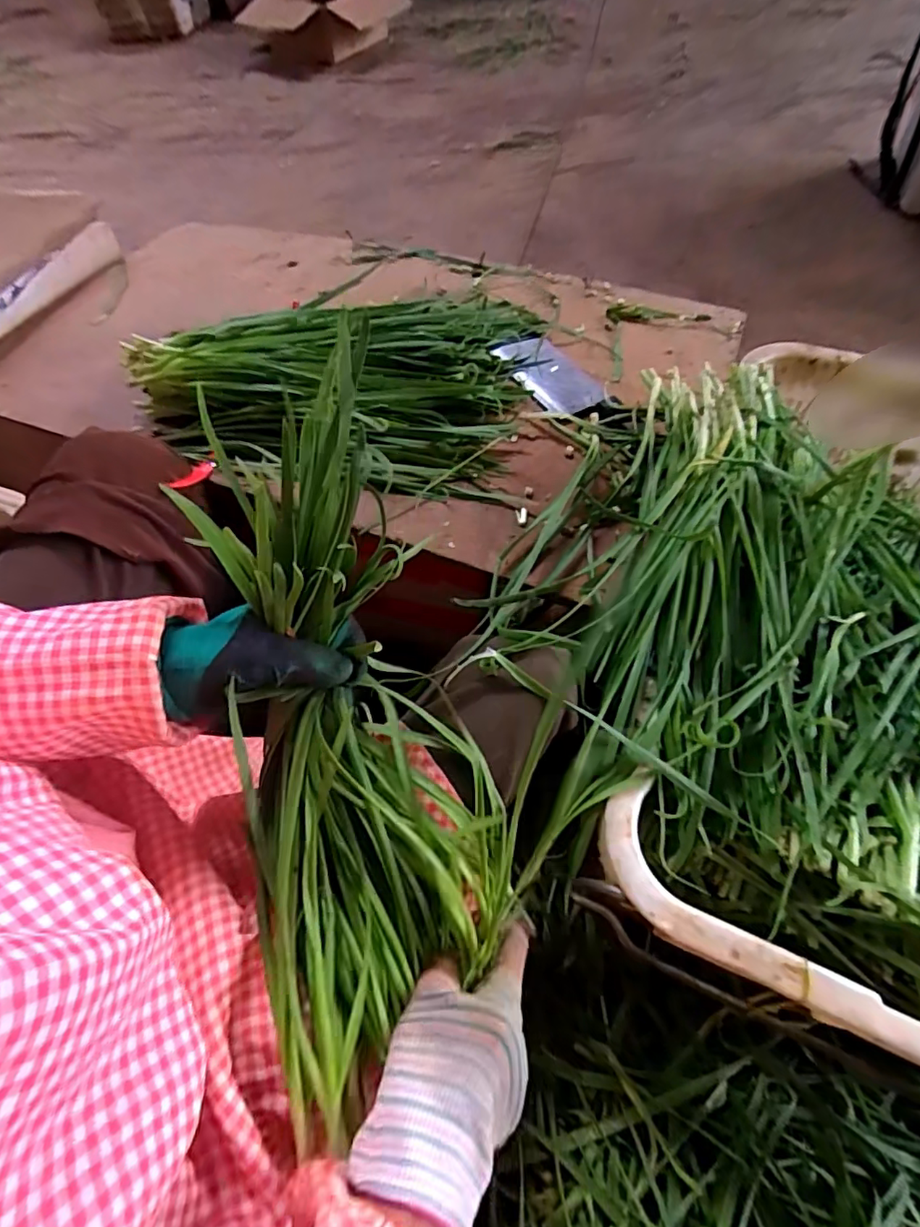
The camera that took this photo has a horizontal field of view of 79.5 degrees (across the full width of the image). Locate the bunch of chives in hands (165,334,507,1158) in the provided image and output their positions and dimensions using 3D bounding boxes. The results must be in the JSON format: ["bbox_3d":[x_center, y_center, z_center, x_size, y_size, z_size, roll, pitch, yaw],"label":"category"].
[{"bbox_3d":[-0.060,0.056,0.316,0.143,0.106,0.389,-8,96,-2],"label":"bunch of chives in hands"}]

